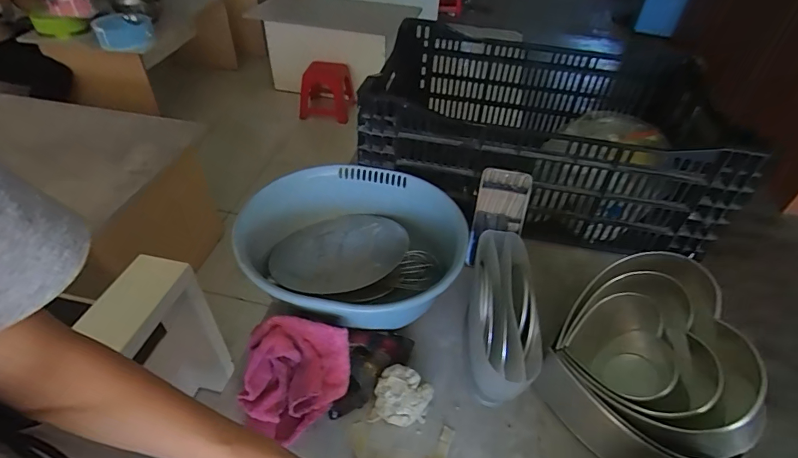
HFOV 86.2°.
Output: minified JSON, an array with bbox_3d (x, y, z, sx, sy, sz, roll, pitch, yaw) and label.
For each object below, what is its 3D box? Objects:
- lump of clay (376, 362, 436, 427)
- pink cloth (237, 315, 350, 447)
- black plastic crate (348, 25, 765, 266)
[{"bbox_3d":[0.001,0.203,0.518,0.062,0.036,0.058,29,47,26],"label":"lump of clay"},{"bbox_3d":[-0.124,0.175,0.501,0.120,0.069,0.116,5,41,1],"label":"pink cloth"},{"bbox_3d":[0.262,-0.194,0.829,0.603,0.213,0.420,11,42,7],"label":"black plastic crate"}]

